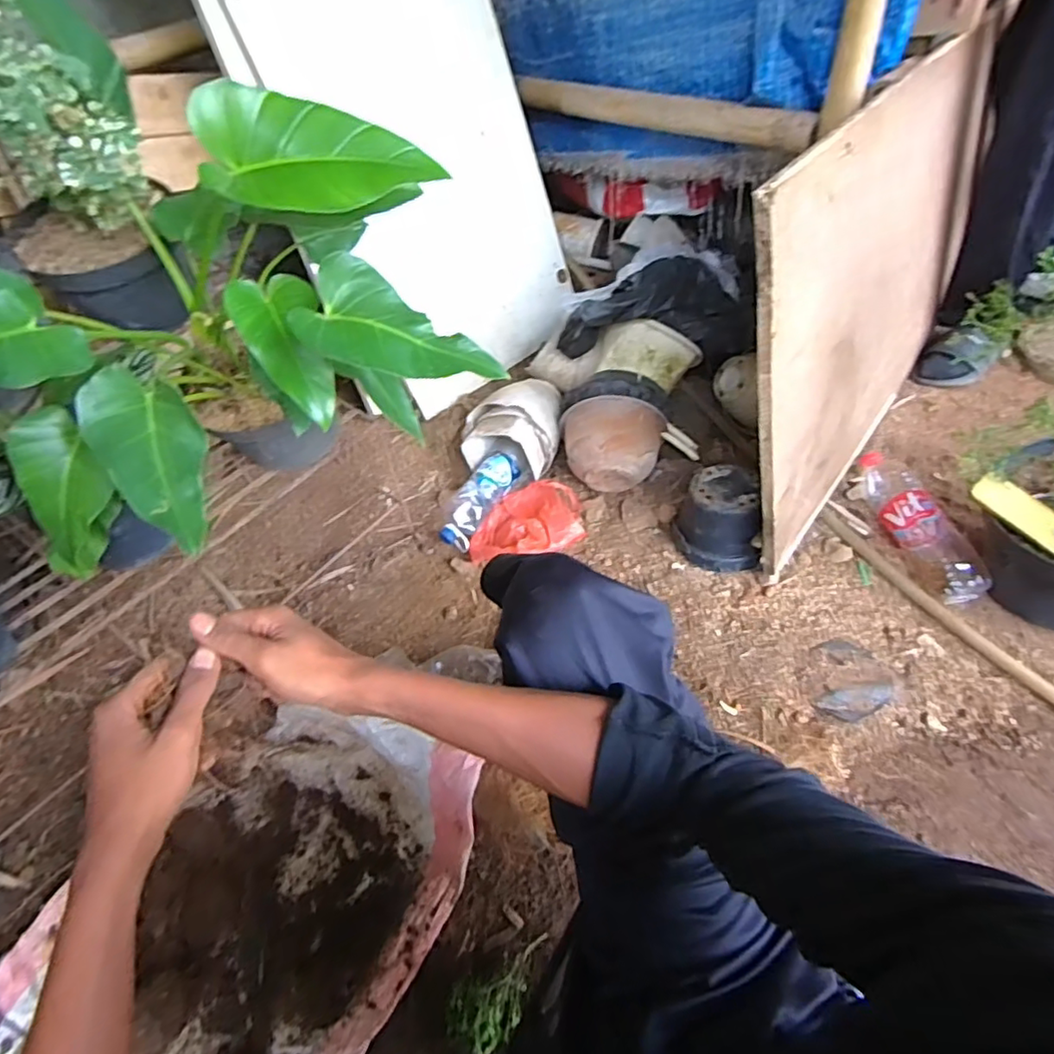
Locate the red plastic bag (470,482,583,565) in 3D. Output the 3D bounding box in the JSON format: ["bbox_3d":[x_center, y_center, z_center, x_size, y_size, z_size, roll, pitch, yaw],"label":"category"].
[{"bbox_3d":[0.000,-0.010,1.211,0.223,0.055,0.194,-2,44,6],"label":"red plastic bag"}]

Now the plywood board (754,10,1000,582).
[{"bbox_3d":[0.647,-0.429,1.080,0.026,0.628,1.017,19,52,41],"label":"plywood board"}]

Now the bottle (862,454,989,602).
[{"bbox_3d":[0.678,-0.017,1.065,0.092,0.086,0.343,-10,44,-2],"label":"bottle"}]

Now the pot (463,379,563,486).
[{"bbox_3d":[-0.016,-0.227,1.317,0.190,0.145,0.228,11,47,18],"label":"pot"}]

